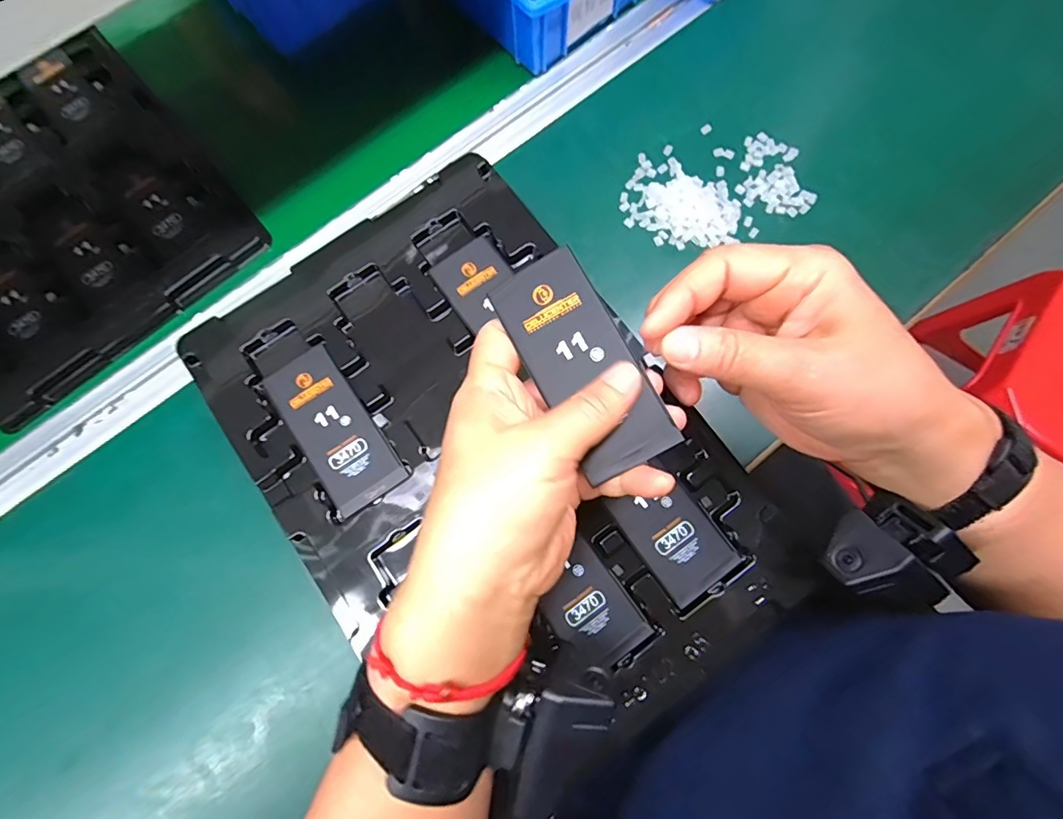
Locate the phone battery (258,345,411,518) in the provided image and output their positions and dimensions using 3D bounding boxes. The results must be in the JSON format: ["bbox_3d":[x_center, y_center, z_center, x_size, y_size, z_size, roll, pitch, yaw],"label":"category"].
[{"bbox_3d":[-0.117,0.010,0.293,0.043,0.004,0.099,-35,79,-7],"label":"phone battery"}]

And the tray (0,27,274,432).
[{"bbox_3d":[-0.373,-0.157,0.392,0.223,0.015,0.267,-41,80,-8],"label":"tray"}]

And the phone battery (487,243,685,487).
[{"bbox_3d":[0.022,-0.021,0.218,0.042,0.004,0.098,-31,81,7],"label":"phone battery"}]

